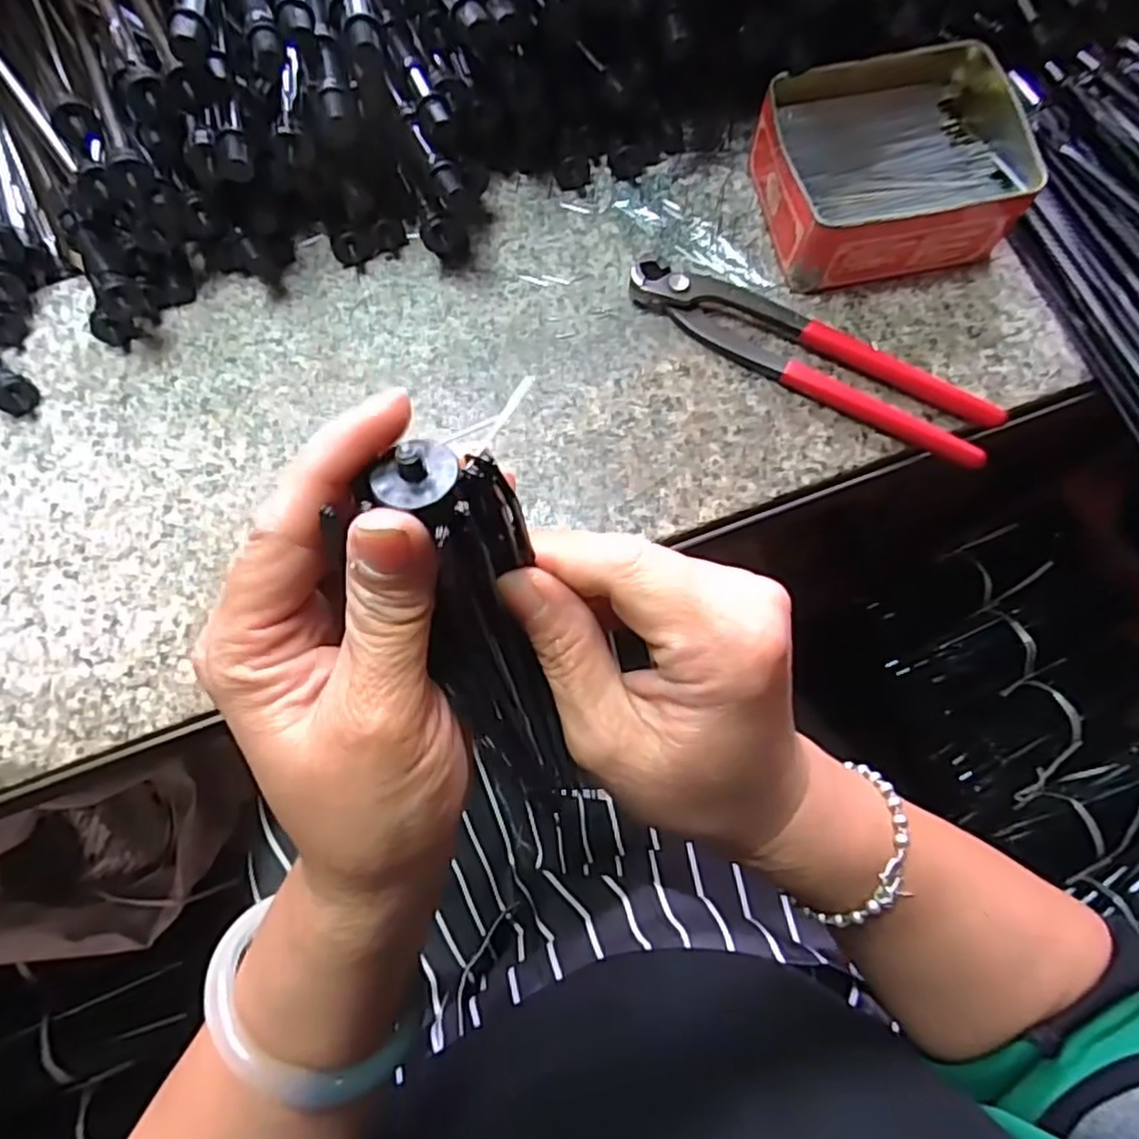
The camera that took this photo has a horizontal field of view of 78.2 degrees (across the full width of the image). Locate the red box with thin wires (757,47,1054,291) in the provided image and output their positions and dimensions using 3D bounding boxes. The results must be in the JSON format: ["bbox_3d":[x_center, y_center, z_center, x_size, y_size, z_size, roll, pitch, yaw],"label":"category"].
[{"bbox_3d":[0.163,-0.208,0.361,0.130,0.045,0.105,-10,75,-3],"label":"red box with thin wires"}]

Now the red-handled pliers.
[{"bbox_3d":[0.123,-0.112,0.359,0.192,0.016,0.041,30,77,7],"label":"red-handled pliers"}]

